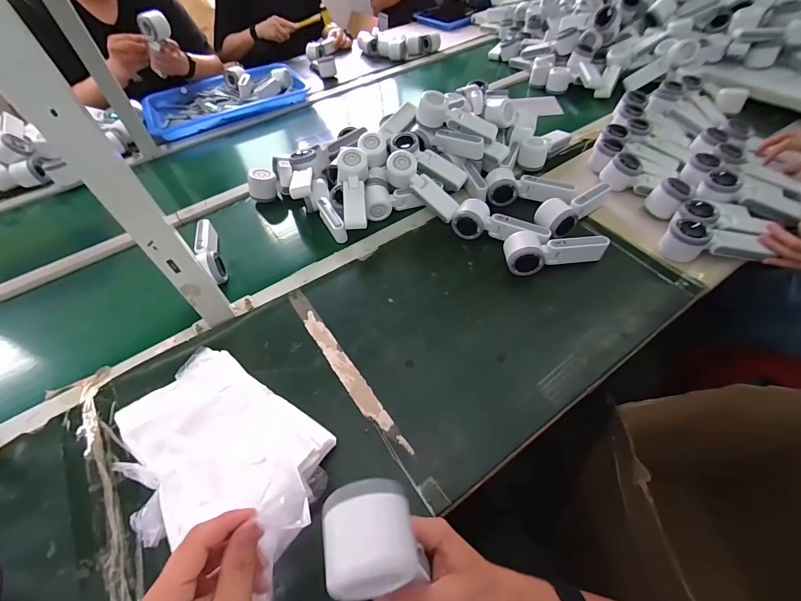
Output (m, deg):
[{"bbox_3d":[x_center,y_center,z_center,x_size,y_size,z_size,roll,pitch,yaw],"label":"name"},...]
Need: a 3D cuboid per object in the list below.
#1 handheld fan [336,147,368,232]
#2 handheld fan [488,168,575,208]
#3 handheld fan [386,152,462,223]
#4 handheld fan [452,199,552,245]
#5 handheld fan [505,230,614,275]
[{"bbox_3d":[-0.089,-0.209,0.681,0.059,0.048,0.169,-5,74,0],"label":"handheld fan"},{"bbox_3d":[0.248,-0.212,0.696,0.162,0.043,0.067,12,56,12],"label":"handheld fan"},{"bbox_3d":[0.042,-0.216,0.691,0.167,0.051,0.052,43,65,1],"label":"handheld fan"},{"bbox_3d":[0.174,-0.125,0.636,0.168,0.043,0.068,27,60,21],"label":"handheld fan"},{"bbox_3d":[0.260,-0.085,0.602,0.165,0.054,0.062,-7,54,-1],"label":"handheld fan"}]

